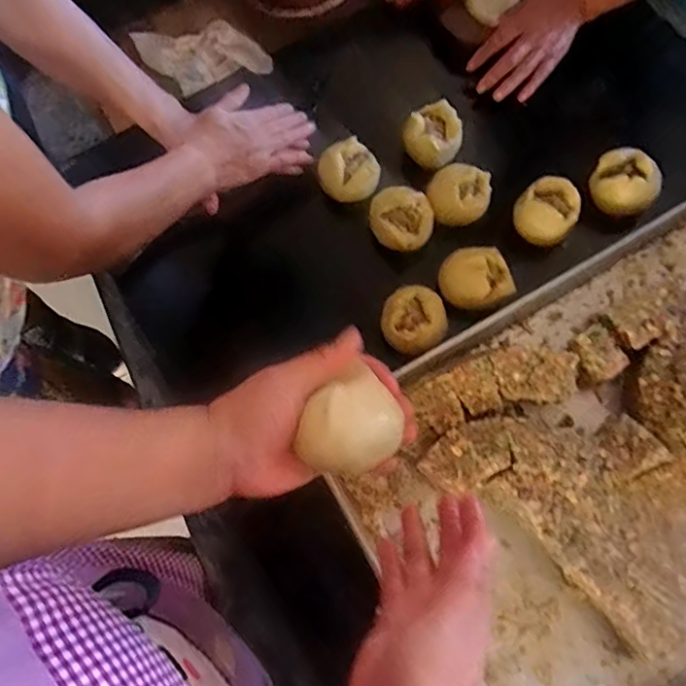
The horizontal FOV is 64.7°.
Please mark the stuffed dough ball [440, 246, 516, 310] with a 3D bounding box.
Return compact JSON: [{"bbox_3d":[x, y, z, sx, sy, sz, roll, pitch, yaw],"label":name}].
[{"bbox_3d":[0.156,-0.073,0.630,0.081,0.044,0.065,1,71,2],"label":"stuffed dough ball"}]

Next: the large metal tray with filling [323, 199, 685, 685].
[{"bbox_3d":[0.314,0.103,0.537,0.599,0.138,0.401,-30,73,-3],"label":"large metal tray with filling"}]

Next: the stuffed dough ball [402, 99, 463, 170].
[{"bbox_3d":[0.115,-0.262,0.686,0.068,0.047,0.071,-37,74,-11],"label":"stuffed dough ball"}]

